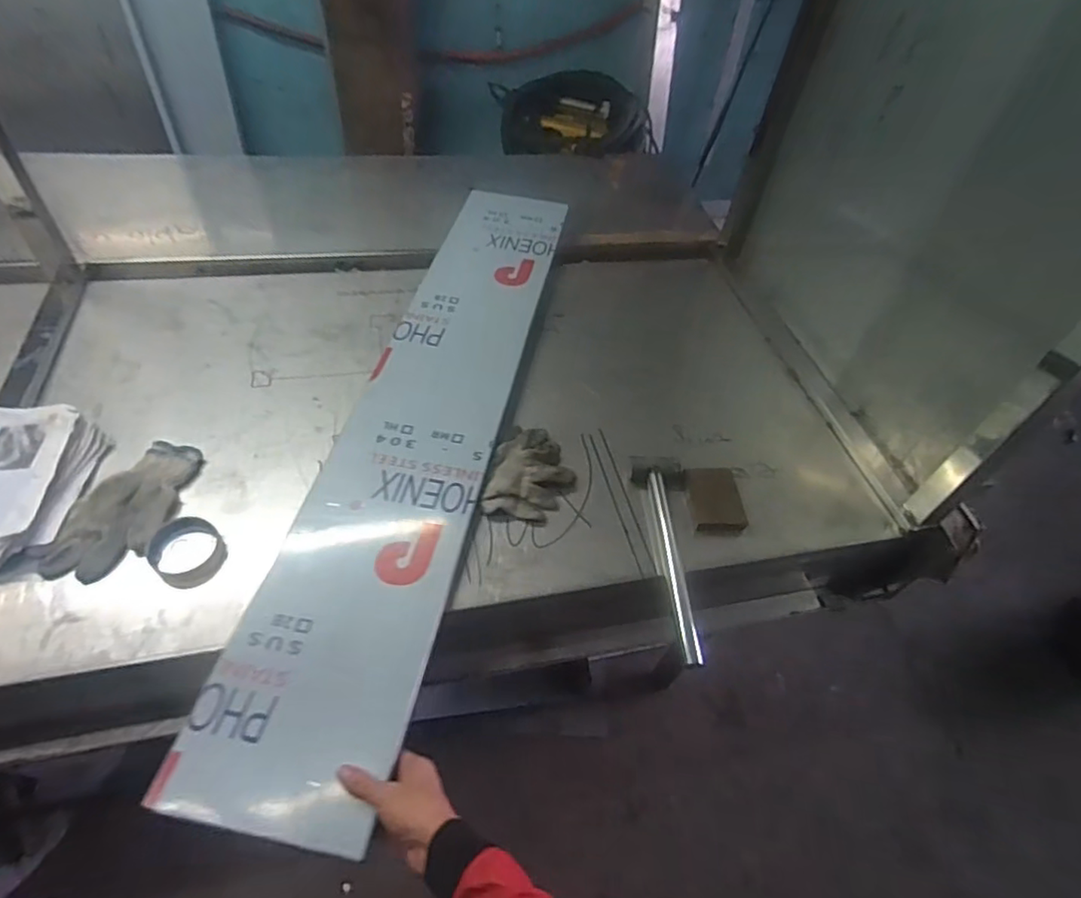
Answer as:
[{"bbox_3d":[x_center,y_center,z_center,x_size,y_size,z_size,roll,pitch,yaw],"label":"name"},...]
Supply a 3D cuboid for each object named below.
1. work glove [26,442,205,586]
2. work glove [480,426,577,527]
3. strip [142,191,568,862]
[{"bbox_3d":[-0.521,0.073,0.764,0.109,0.032,0.208,17,50,8],"label":"work glove"},{"bbox_3d":[-0.011,0.036,0.860,0.116,0.026,0.163,11,49,4],"label":"work glove"},{"bbox_3d":[-0.162,-0.077,0.916,0.223,0.011,1.144,10,51,5],"label":"strip"}]

